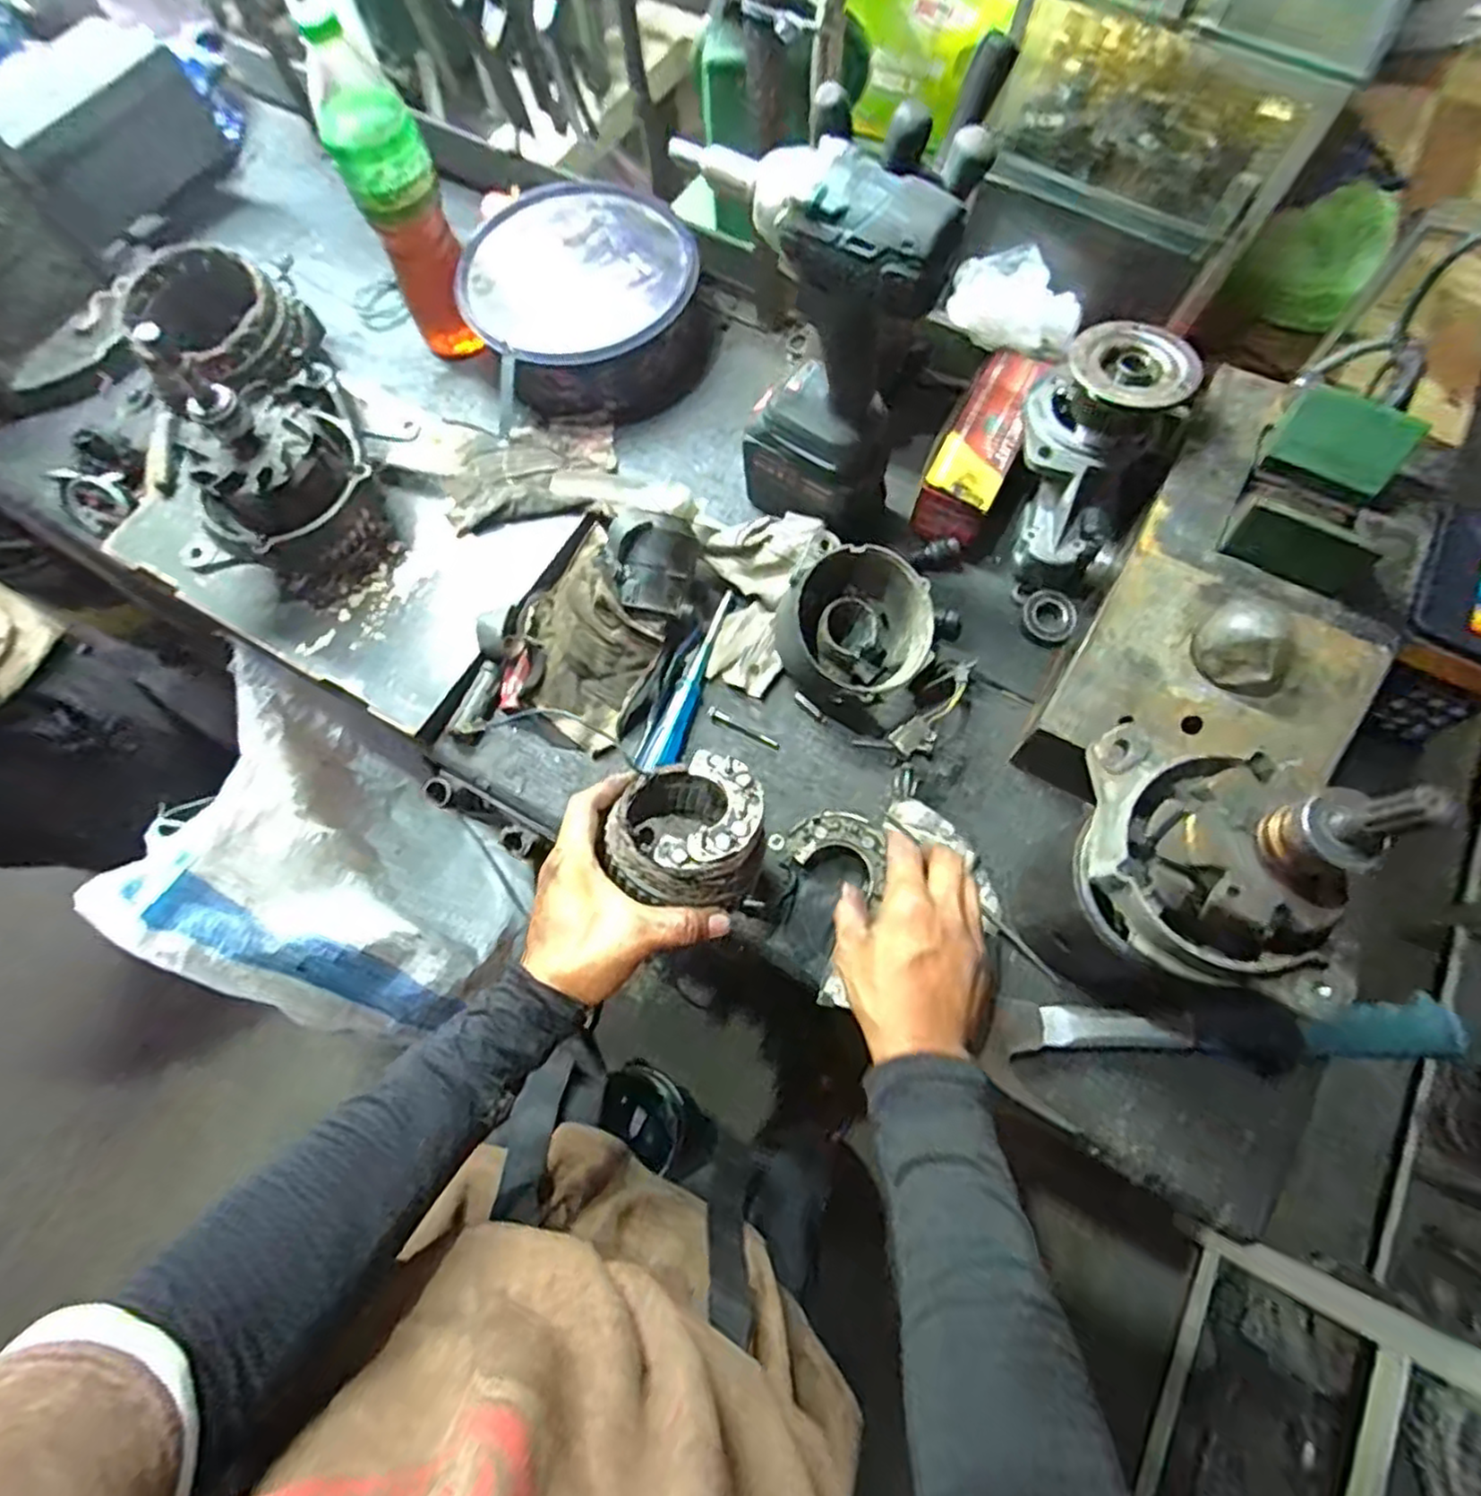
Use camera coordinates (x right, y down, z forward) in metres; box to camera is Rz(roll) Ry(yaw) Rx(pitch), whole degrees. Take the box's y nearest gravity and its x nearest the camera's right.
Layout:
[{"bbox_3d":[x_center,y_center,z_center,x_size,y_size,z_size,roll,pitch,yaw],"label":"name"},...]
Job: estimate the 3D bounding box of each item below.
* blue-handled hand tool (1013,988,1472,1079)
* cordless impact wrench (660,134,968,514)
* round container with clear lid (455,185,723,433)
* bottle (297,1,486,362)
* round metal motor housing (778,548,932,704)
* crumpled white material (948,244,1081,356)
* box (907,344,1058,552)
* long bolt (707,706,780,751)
[{"bbox_3d":[0.342,0.198,0.499,0.293,0.031,0.049,0,71,1],"label":"blue-handled hand tool"},{"bbox_3d":[0.061,-0.281,0.525,0.152,0.265,0.071,36,75,12],"label":"cordless impact wrench"},{"bbox_3d":[-0.153,-0.446,0.720,0.216,0.082,0.237,-24,72,-7],"label":"round container with clear lid"},{"bbox_3d":[-0.302,-0.481,0.651,0.074,0.261,0.065,-26,72,-8],"label":"bottle"},{"bbox_3d":[0.088,-0.100,0.579,0.124,0.071,0.124,1,87,-14],"label":"round metal motor housing"},{"bbox_3d":[0.251,-0.404,0.648,0.118,0.056,0.059,17,72,7],"label":"crumpled white material"},{"bbox_3d":[0.219,-0.274,0.659,0.065,0.071,0.182,26,73,9],"label":"box"},{"bbox_3d":[0.002,-0.015,0.607,0.068,0.007,0.011,29,73,10],"label":"long bolt"}]

